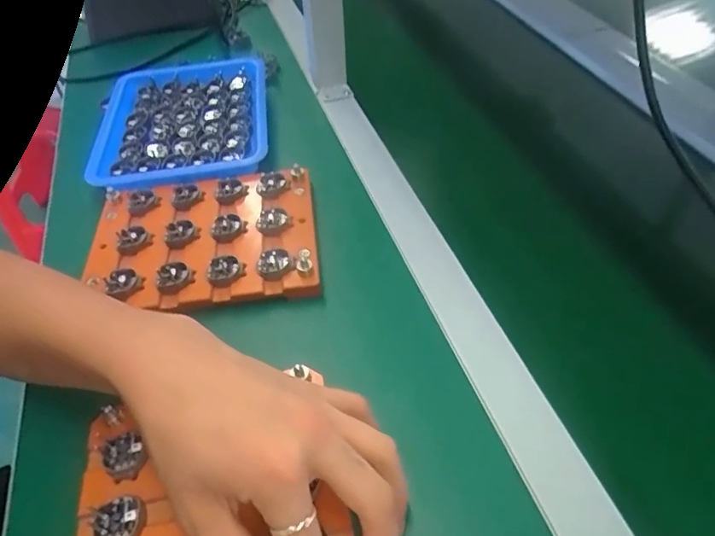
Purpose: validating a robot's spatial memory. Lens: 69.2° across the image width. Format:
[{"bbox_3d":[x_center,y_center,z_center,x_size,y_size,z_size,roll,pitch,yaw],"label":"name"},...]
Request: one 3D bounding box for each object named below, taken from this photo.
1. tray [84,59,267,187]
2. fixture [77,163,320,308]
[{"bbox_3d":[-0.192,-0.163,0.566,0.180,0.030,0.211,-8,47,-3],"label":"tray"},{"bbox_3d":[-0.133,-0.025,0.444,0.190,0.031,0.139,-6,47,-1],"label":"fixture"}]

